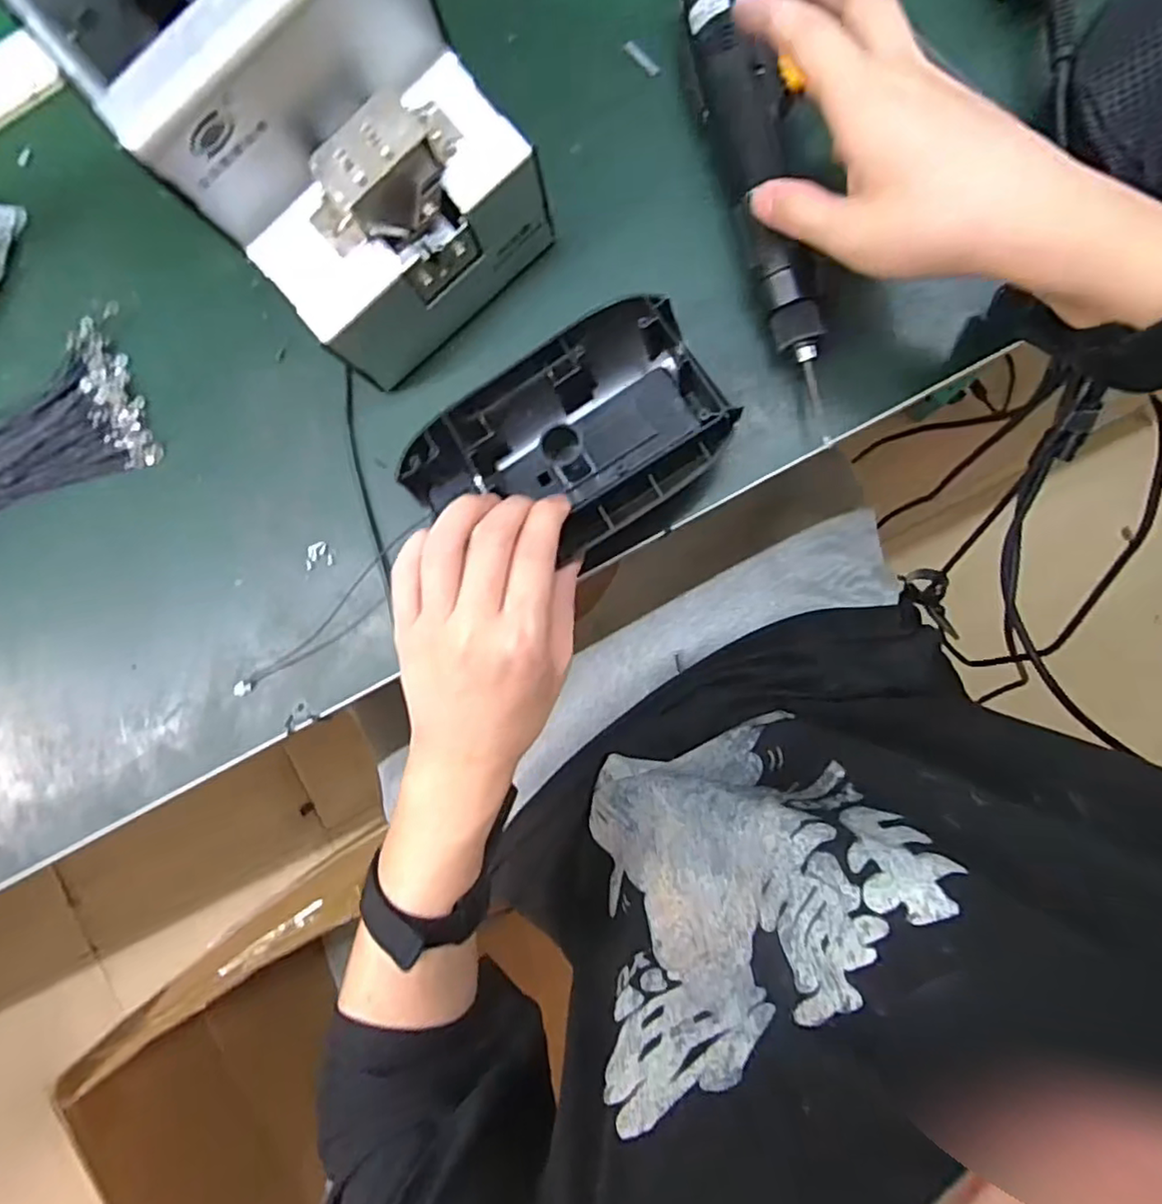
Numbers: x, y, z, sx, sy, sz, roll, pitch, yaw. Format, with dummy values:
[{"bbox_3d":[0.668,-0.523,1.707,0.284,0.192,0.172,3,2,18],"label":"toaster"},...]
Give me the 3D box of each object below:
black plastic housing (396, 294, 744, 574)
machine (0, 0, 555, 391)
[{"bbox_3d":[-0.007,-0.078,0.333,0.149,0.045,0.095,-34,87,5],"label":"black plastic housing"},{"bbox_3d":[-0.119,-0.217,0.291,0.123,0.151,0.169,-41,87,4],"label":"machine"}]

